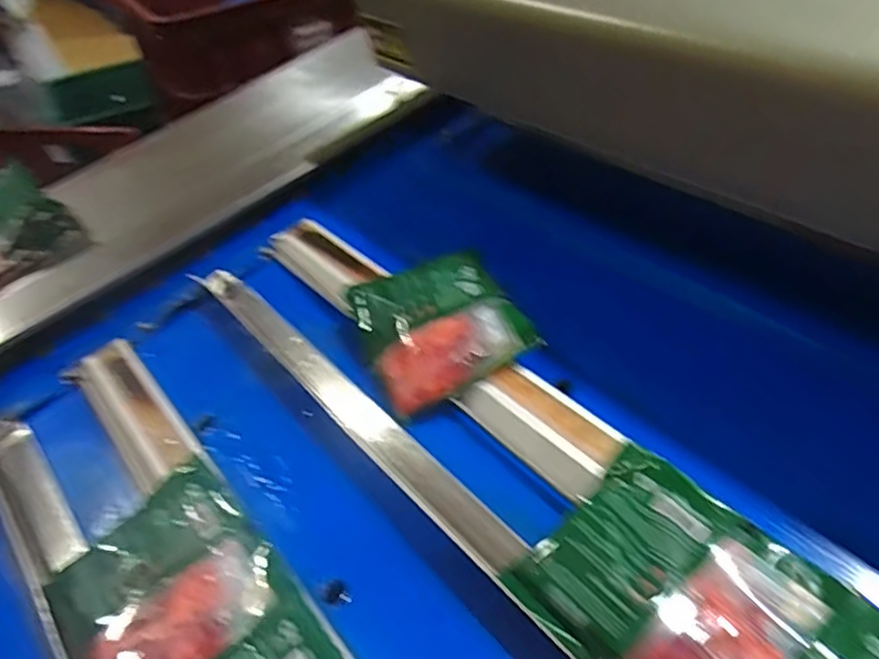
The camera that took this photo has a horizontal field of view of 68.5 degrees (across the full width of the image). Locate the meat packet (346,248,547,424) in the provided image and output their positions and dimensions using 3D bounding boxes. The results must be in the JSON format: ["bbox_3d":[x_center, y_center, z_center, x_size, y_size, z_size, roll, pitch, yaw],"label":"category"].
[{"bbox_3d":[-0.005,-0.007,0.540,0.125,0.022,0.139,-31,50,1],"label":"meat packet"}]

